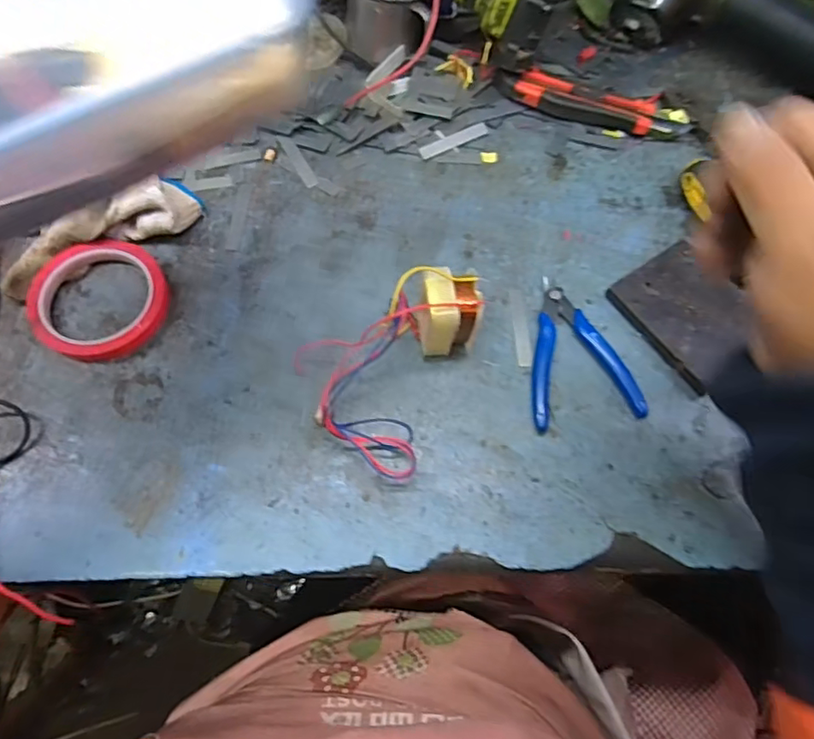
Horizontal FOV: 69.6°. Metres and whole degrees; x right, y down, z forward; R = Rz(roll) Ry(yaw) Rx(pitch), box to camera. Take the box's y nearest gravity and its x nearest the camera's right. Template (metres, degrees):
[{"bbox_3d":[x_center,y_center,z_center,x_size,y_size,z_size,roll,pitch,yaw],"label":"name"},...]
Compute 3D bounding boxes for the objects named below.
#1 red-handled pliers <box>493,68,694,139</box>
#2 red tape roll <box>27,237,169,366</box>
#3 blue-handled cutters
[{"bbox_3d":[0.166,-0.240,0.529,0.170,0.023,0.036,16,67,7],"label":"red-handled pliers"},{"bbox_3d":[-0.235,-0.055,0.448,0.098,0.021,0.097,0,66,0],"label":"red tape roll"},{"bbox_3d":[0.130,-0.012,0.434,0.080,0.011,0.117,0,66,0],"label":"blue-handled cutters"}]

